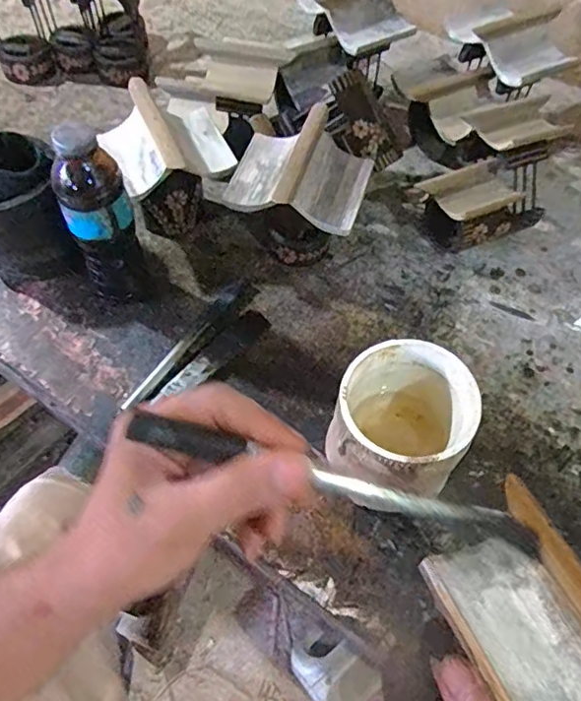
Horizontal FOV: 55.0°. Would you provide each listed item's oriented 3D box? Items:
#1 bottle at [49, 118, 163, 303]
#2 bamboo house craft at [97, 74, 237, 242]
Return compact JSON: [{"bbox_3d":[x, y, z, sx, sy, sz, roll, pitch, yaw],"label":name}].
[{"bbox_3d":[-0.164,-0.123,0.502,0.069,0.185,0.068,-19,59,-15],"label":"bottle"},{"bbox_3d":[-0.126,-0.187,0.580,0.119,0.117,0.122,-21,60,-15],"label":"bamboo house craft"}]

